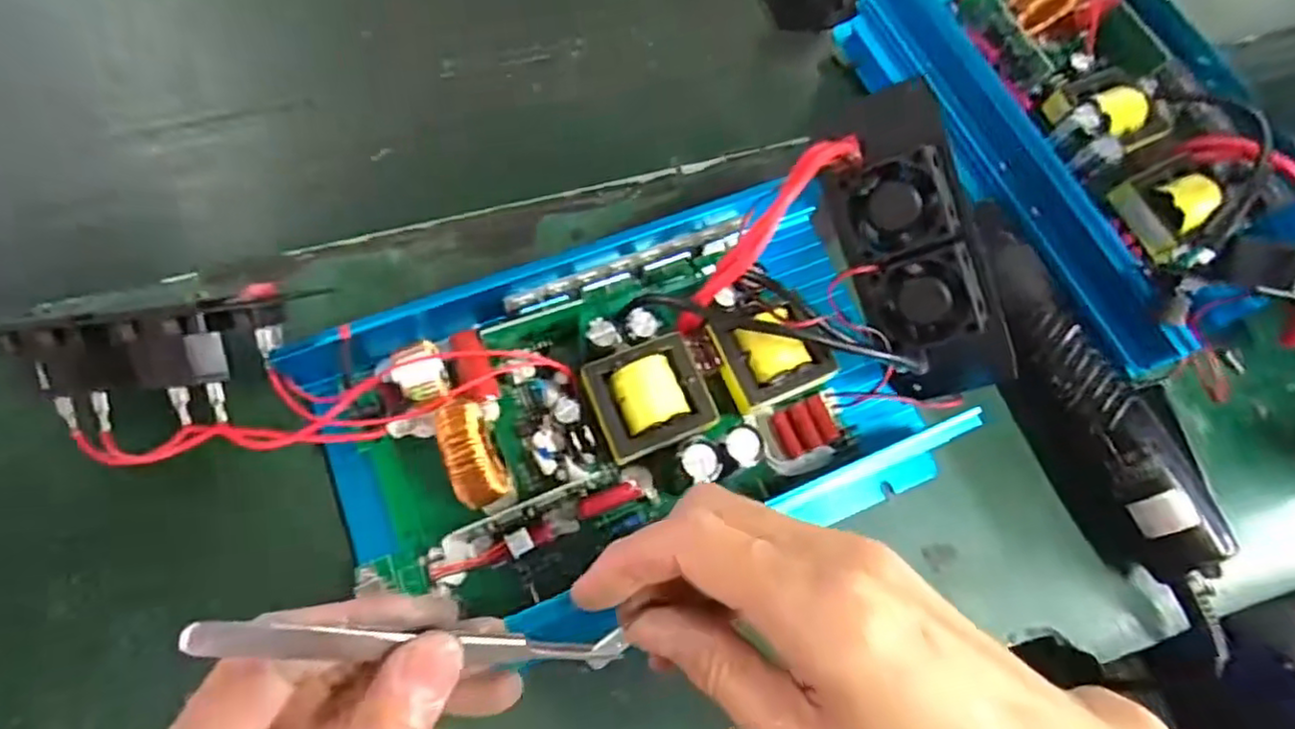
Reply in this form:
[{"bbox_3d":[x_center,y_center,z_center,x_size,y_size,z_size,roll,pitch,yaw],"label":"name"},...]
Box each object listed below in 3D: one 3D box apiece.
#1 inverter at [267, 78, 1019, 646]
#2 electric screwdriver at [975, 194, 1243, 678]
[{"bbox_3d":[0.004,0.008,0.279,0.286,0.096,0.152,-22,74,-13],"label":"inverter"},{"bbox_3d":[0.221,0.020,0.319,0.043,0.040,0.228,-19,72,-12],"label":"electric screwdriver"}]

